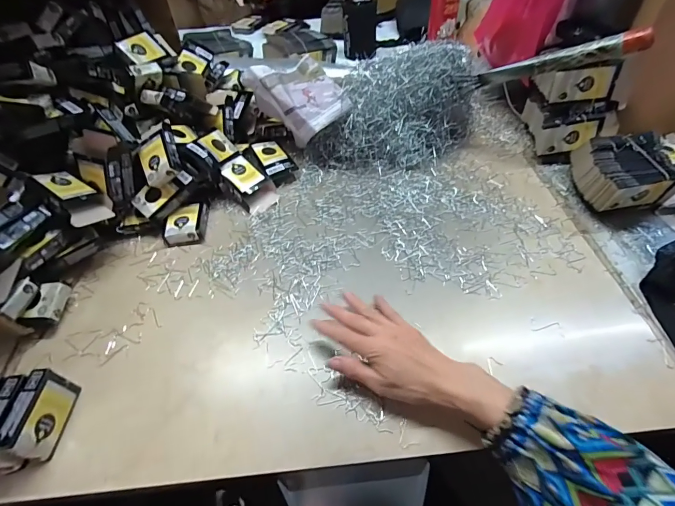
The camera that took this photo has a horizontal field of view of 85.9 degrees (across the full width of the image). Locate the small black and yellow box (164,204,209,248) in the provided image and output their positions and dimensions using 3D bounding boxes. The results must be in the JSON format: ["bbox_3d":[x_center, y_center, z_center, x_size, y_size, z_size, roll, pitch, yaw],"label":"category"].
[{"bbox_3d":[-0.231,-0.046,0.555,0.057,0.025,0.071,-4,51,1],"label":"small black and yellow box"}]

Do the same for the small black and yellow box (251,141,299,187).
[{"bbox_3d":[-0.110,-0.162,0.639,0.053,0.026,0.103,-23,53,-14],"label":"small black and yellow box"}]

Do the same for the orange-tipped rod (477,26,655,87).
[{"bbox_3d":[0.314,-0.278,0.524,0.212,0.023,0.023,5,48,42],"label":"orange-tipped rod"}]

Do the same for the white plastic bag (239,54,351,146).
[{"bbox_3d":[-0.065,-0.262,0.619,0.108,0.084,0.158,-37,57,-23],"label":"white plastic bag"}]

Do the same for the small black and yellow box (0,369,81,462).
[{"bbox_3d":[-0.296,0.163,0.364,0.021,0.061,0.074,-2,51,3],"label":"small black and yellow box"}]

